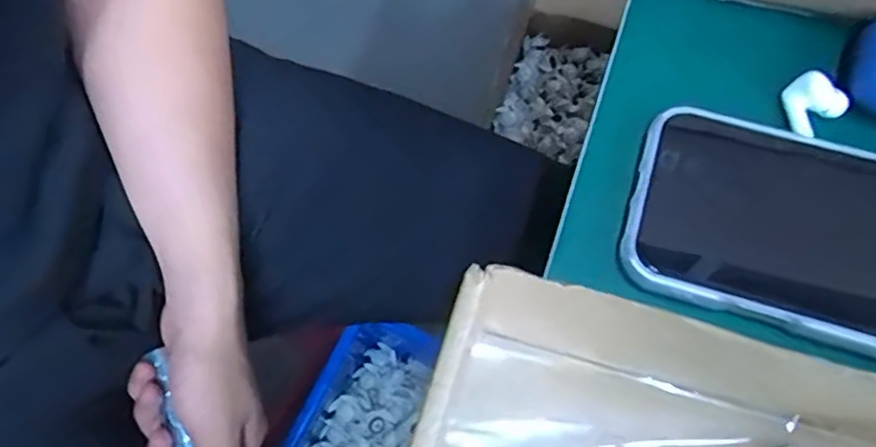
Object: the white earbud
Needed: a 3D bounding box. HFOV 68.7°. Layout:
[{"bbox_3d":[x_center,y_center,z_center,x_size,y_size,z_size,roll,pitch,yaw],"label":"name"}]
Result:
[{"bbox_3d":[0.166,-0.054,0.286,0.014,0.022,0.024,-39,73,-15],"label":"white earbud"}]

